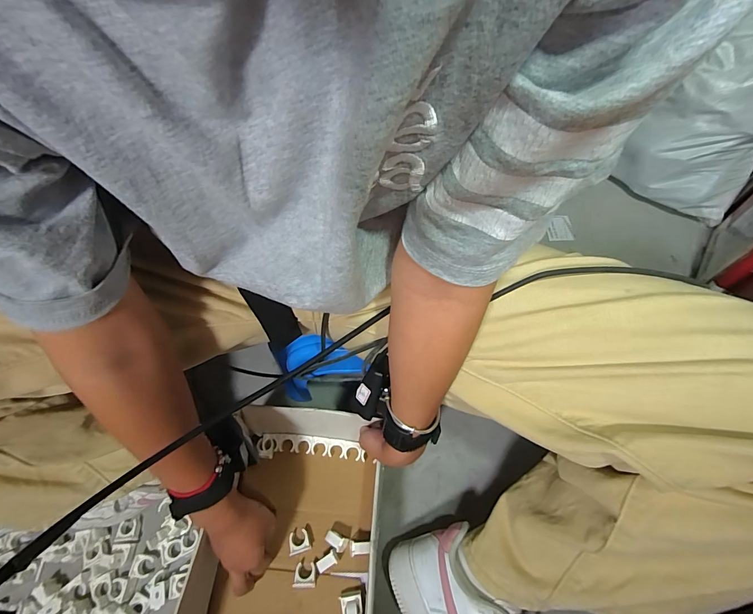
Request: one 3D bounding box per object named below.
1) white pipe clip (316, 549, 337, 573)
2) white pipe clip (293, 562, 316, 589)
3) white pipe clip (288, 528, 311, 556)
[{"bbox_3d":[-0.067,0.343,0.483,0.029,0.025,0.016,-27,63,-11],"label":"white pipe clip"},{"bbox_3d":[-0.096,0.359,0.480,0.030,0.015,0.027,-3,61,2],"label":"white pipe clip"},{"bbox_3d":[-0.109,0.326,0.499,0.029,0.011,0.027,-18,61,-6],"label":"white pipe clip"}]

